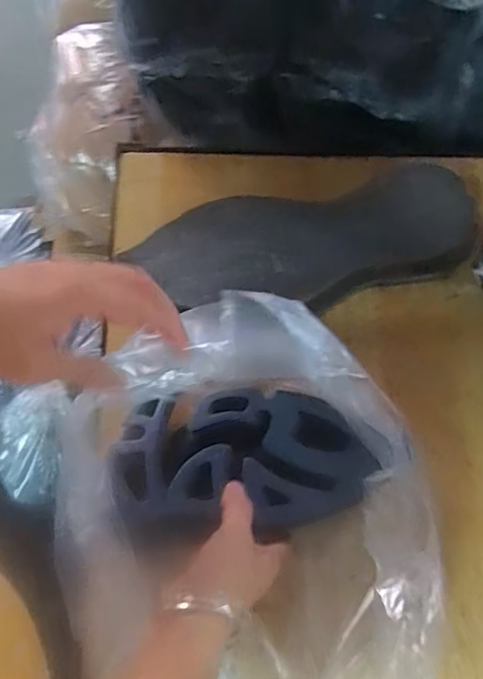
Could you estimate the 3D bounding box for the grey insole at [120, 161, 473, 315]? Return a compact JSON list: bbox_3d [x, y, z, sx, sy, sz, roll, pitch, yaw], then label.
[{"bbox_3d":[0.058,-0.082,0.483,0.293,0.026,0.103,-12,80,-5],"label":"grey insole"}]

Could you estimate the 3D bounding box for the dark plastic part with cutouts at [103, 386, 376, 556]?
[{"bbox_3d":[-0.003,0.096,0.431,0.190,0.030,0.111,-9,74,-4],"label":"dark plastic part with cutouts"}]

